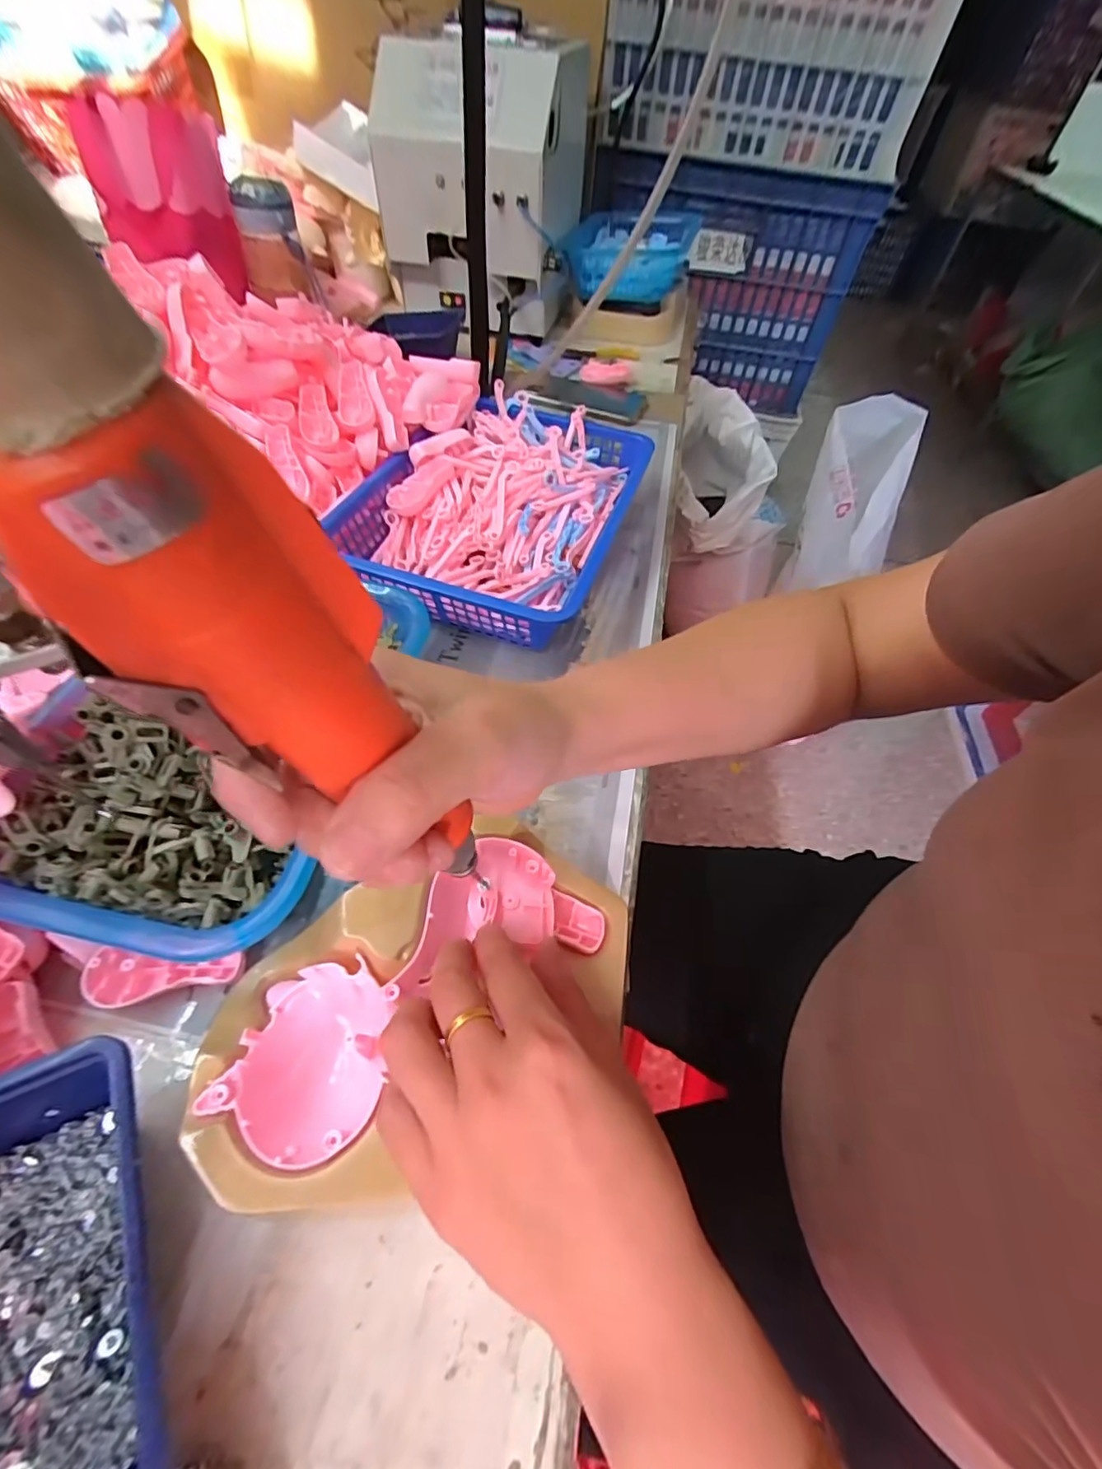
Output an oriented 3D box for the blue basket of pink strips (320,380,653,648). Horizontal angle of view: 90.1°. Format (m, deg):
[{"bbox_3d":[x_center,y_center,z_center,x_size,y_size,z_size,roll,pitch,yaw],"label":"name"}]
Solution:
[{"bbox_3d":[-0.046,-0.198,0.483,0.211,0.057,0.289,17,54,7],"label":"blue basket of pink strips"}]

